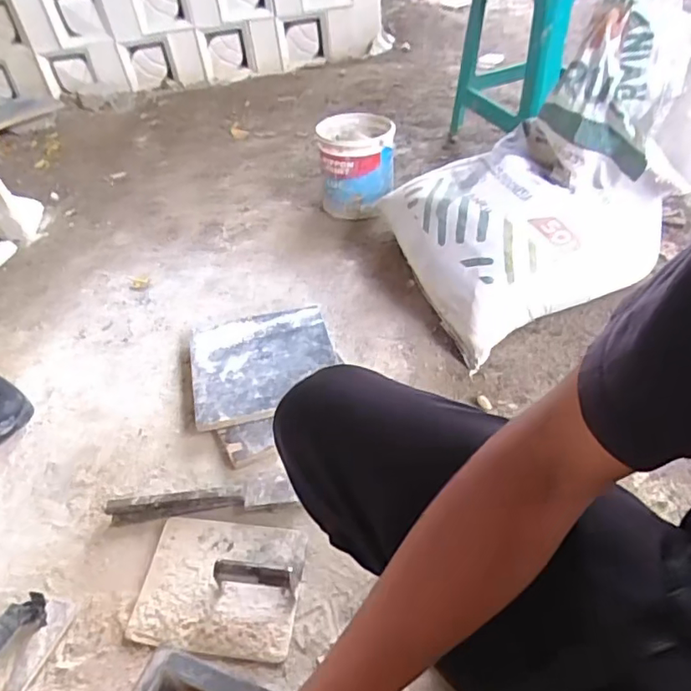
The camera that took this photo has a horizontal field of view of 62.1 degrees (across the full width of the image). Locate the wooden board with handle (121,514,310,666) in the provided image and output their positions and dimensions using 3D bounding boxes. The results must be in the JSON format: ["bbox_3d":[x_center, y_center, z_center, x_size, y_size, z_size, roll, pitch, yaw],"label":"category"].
[{"bbox_3d":[-0.164,0.294,0.736,0.205,0.052,0.165,3,46,7],"label":"wooden board with handle"}]

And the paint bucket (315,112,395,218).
[{"bbox_3d":[0.027,-0.433,1.364,0.175,0.181,0.200,2,46,6],"label":"paint bucket"}]

